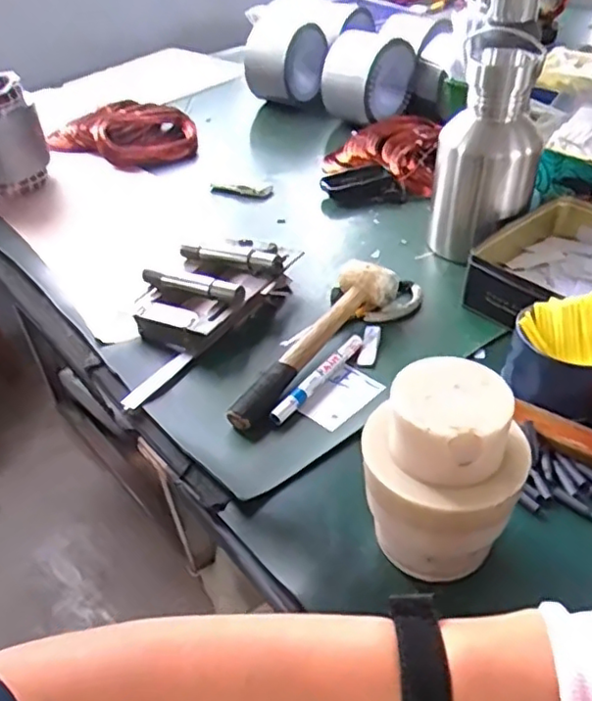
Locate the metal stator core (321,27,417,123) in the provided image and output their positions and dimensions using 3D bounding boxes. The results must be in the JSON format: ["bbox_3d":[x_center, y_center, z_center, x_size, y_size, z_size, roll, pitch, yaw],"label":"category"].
[{"bbox_3d":[0.133,-0.505,1.180,0.132,0.142,0.142,27,49,32],"label":"metal stator core"}]

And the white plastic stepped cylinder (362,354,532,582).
[{"bbox_3d":[0.104,0.091,0.447,0.106,0.146,0.094,7,41,15],"label":"white plastic stepped cylinder"}]

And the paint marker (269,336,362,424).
[{"bbox_3d":[0.024,0.029,0.641,0.016,0.016,0.145,22,47,29],"label":"paint marker"}]

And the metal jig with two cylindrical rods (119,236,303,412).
[{"bbox_3d":[-0.126,-0.056,0.732,0.140,0.050,0.289,24,47,30],"label":"metal jig with two cylindrical rods"}]

